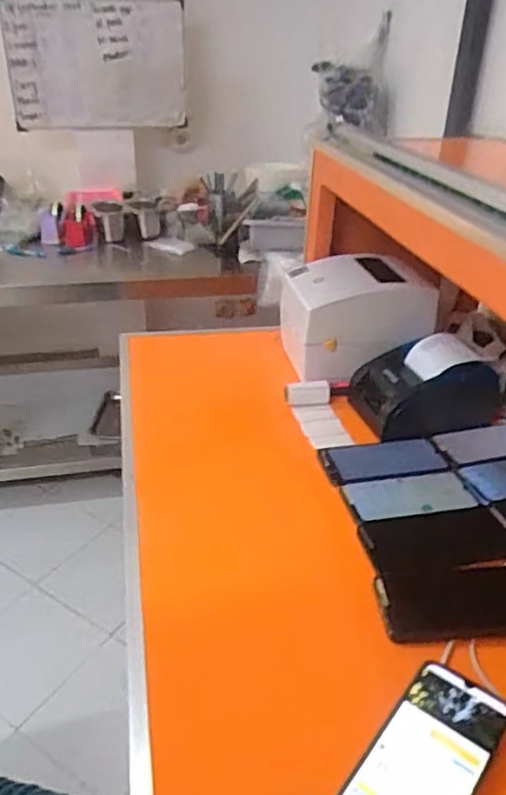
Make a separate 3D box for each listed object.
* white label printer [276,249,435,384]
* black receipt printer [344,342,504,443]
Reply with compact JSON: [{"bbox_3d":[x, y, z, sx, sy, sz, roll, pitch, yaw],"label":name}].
[{"bbox_3d":[0.166,-0.137,1.002,0.208,0.151,0.199,-4,31,-10],"label":"white label printer"},{"bbox_3d":[0.247,-0.015,0.881,0.185,0.098,0.133,-8,32,-16],"label":"black receipt printer"}]

